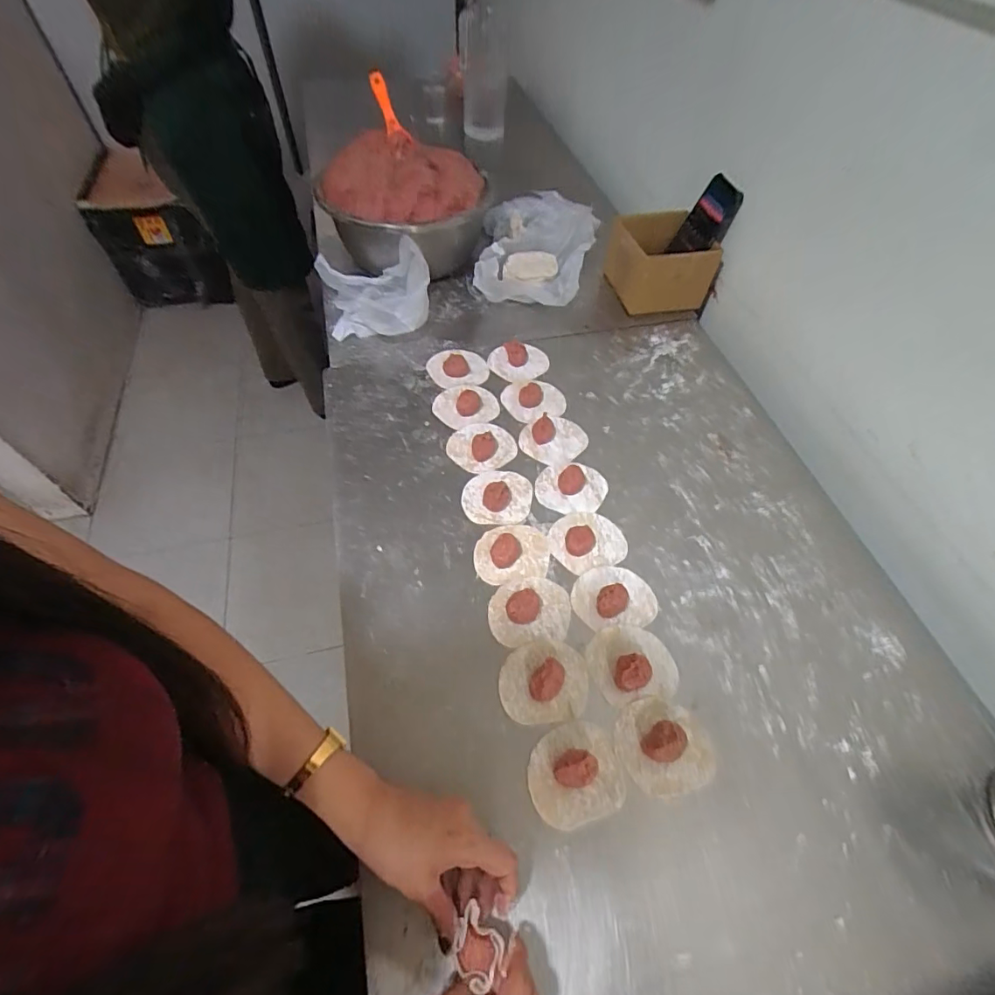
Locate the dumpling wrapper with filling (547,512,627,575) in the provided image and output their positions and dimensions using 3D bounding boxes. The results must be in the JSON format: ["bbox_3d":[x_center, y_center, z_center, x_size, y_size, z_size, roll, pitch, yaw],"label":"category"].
[{"bbox_3d":[0.106,0.047,0.580,0.087,0.016,0.073,-14,59,-11],"label":"dumpling wrapper with filling"}]

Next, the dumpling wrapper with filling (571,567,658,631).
[{"bbox_3d":[0.127,0.104,0.538,0.088,0.020,0.069,-3,57,-4],"label":"dumpling wrapper with filling"}]

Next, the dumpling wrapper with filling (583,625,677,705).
[{"bbox_3d":[0.136,0.162,0.496,0.088,0.023,0.074,-6,57,-6],"label":"dumpling wrapper with filling"}]

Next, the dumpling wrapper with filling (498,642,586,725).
[{"bbox_3d":[0.047,0.176,0.482,0.086,0.024,0.074,-8,58,-7],"label":"dumpling wrapper with filling"}]

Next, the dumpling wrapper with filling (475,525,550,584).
[{"bbox_3d":[0.017,0.059,0.566,0.087,0.023,0.070,-11,58,-9],"label":"dumpling wrapper with filling"}]

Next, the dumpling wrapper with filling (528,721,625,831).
[{"bbox_3d":[0.071,0.240,0.436,0.085,0.028,0.074,-17,59,-12],"label":"dumpling wrapper with filling"}]

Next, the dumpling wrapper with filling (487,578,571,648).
[{"bbox_3d":[0.035,0.116,0.524,0.087,0.023,0.072,-6,57,-5],"label":"dumpling wrapper with filling"}]

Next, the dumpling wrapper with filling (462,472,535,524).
[{"bbox_3d":[0.000,-0.004,0.611,0.083,0.016,0.076,1,57,-1],"label":"dumpling wrapper with filling"}]

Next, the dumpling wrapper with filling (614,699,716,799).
[{"bbox_3d":[0.155,0.224,0.452,0.088,0.027,0.078,-1,57,-2],"label":"dumpling wrapper with filling"}]

